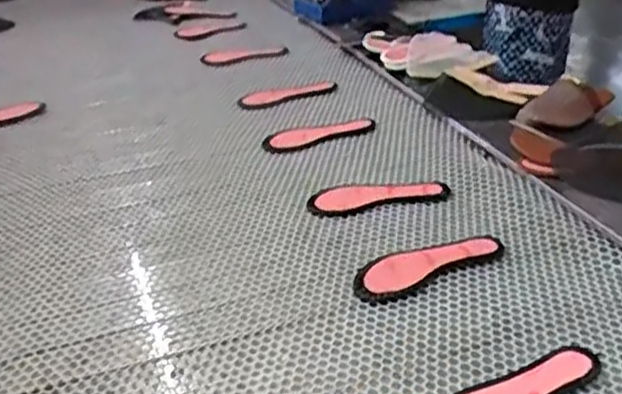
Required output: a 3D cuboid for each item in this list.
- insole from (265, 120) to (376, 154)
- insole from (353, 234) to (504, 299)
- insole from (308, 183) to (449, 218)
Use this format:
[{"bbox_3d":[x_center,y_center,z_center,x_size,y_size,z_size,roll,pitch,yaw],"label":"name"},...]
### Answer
[{"bbox_3d":[0.016,-0.120,1.313,0.222,0.009,0.073,-16,32,-22],"label":"insole"},{"bbox_3d":[0.163,0.090,0.972,0.226,0.009,0.073,-16,32,-23],"label":"insole"},{"bbox_3d":[0.108,-0.003,1.123,0.224,0.005,0.071,-9,30,-12],"label":"insole"}]

